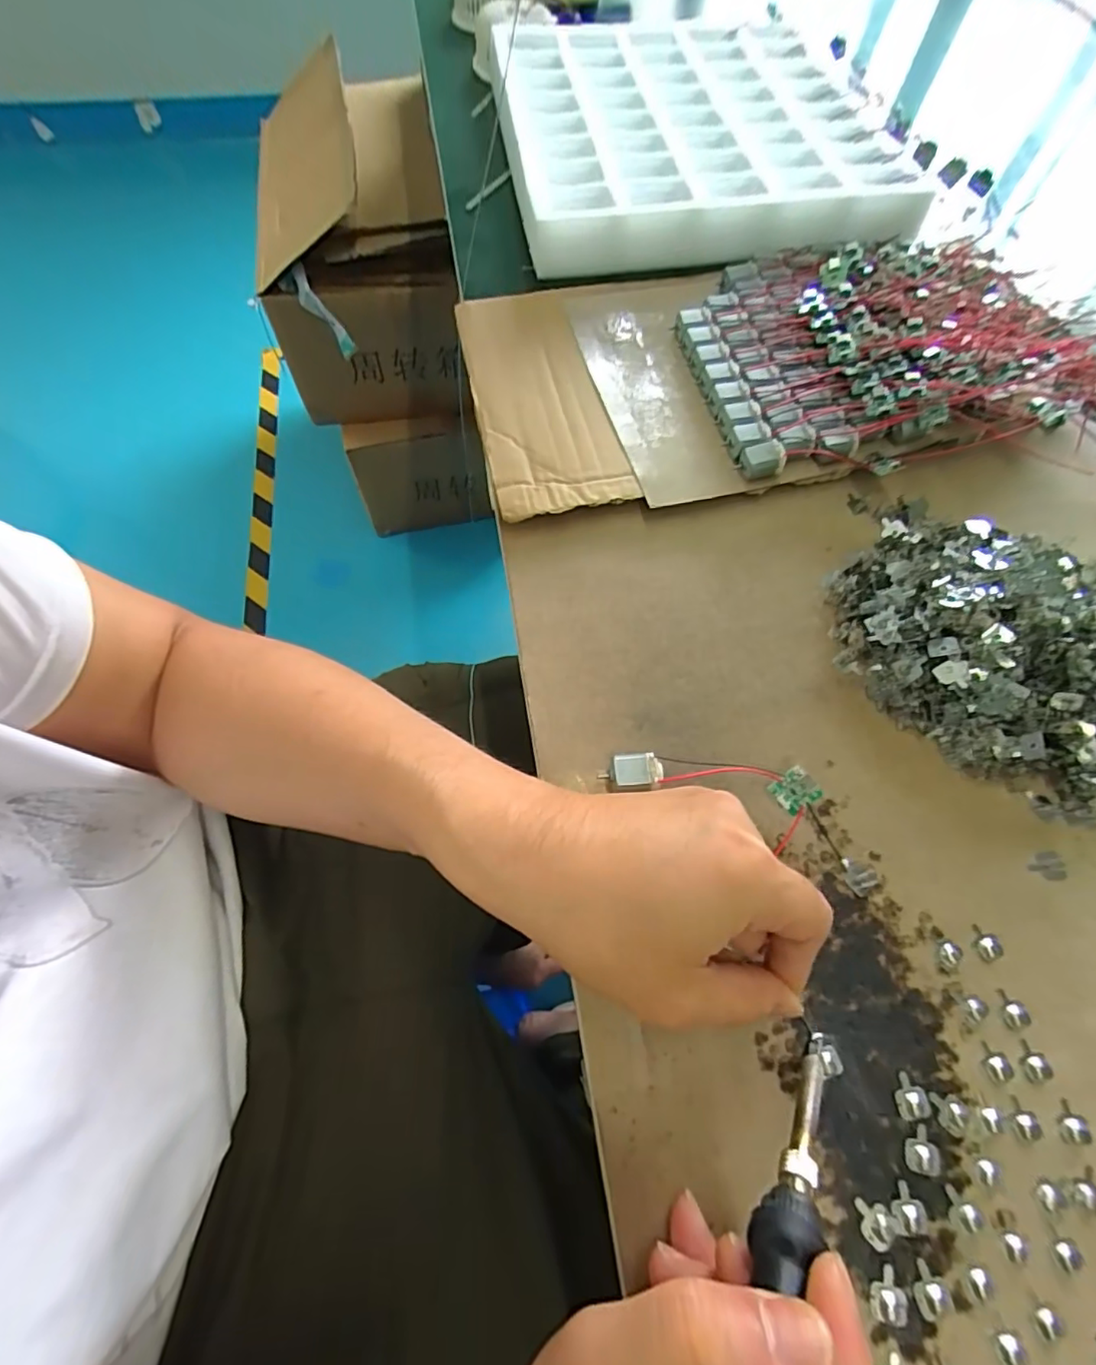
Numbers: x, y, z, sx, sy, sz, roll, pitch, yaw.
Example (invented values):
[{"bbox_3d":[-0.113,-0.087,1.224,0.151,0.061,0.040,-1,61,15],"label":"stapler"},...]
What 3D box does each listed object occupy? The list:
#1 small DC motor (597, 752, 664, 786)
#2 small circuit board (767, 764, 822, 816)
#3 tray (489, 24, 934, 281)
[{"bbox_3d":[0.040,0.044,0.276,0.030,0.015,0.015,1,65,-1],"label":"small DC motor"},{"bbox_3d":[0.119,0.052,0.270,0.019,0.006,0.018,-45,75,23],"label":"small circuit board"},{"bbox_3d":[0.124,-0.461,0.479,0.315,0.050,0.315,-10,66,-5],"label":"tray"}]

